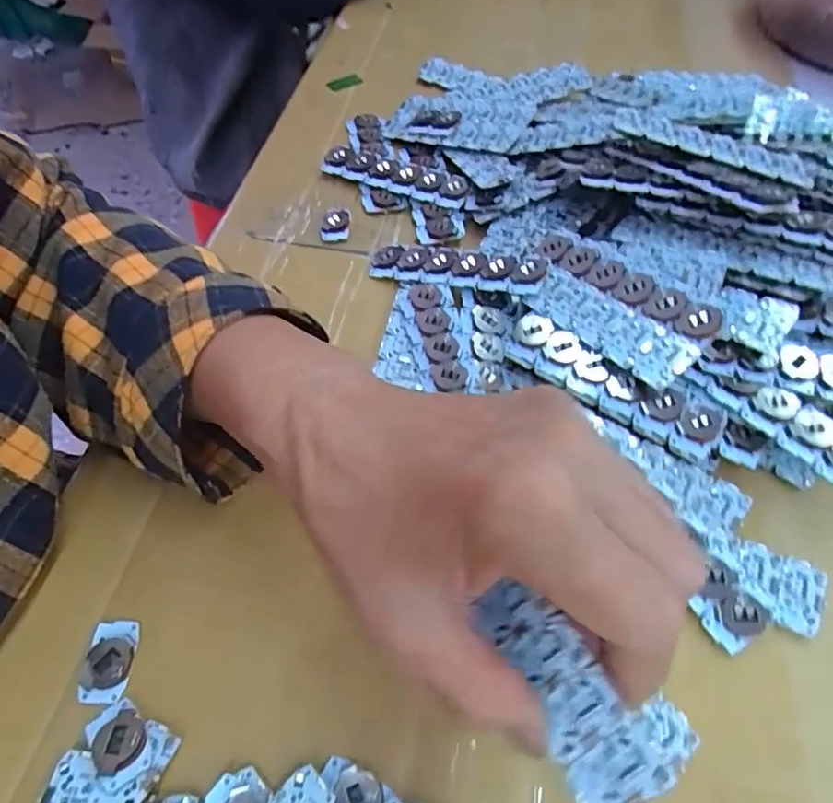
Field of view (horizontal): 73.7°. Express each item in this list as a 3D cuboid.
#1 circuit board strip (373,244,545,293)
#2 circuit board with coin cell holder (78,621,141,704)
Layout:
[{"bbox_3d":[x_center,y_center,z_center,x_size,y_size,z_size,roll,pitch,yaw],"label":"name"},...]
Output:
[{"bbox_3d":[0.021,-0.078,0.325,0.106,0.005,0.026,12,73,26],"label":"circuit board strip"},{"bbox_3d":[-0.123,0.103,0.221,0.017,0.006,0.029,2,57,1],"label":"circuit board with coin cell holder"}]

